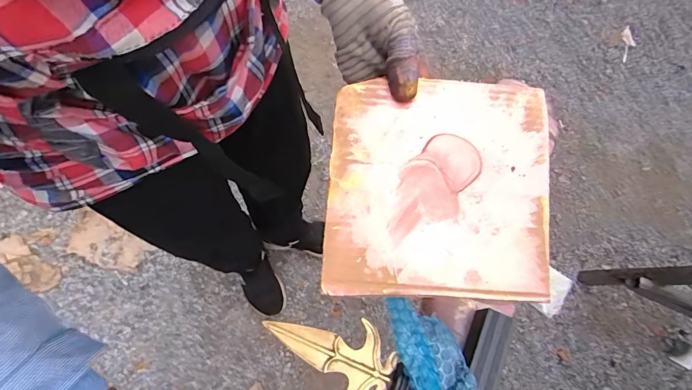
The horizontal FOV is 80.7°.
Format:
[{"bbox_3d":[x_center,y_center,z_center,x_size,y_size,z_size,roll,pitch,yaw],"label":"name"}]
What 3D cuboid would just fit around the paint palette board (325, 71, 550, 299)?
[{"bbox_3d":[0.075,-0.008,0.330,0.176,0.005,0.174,2,80,-2],"label":"paint palette board"}]

